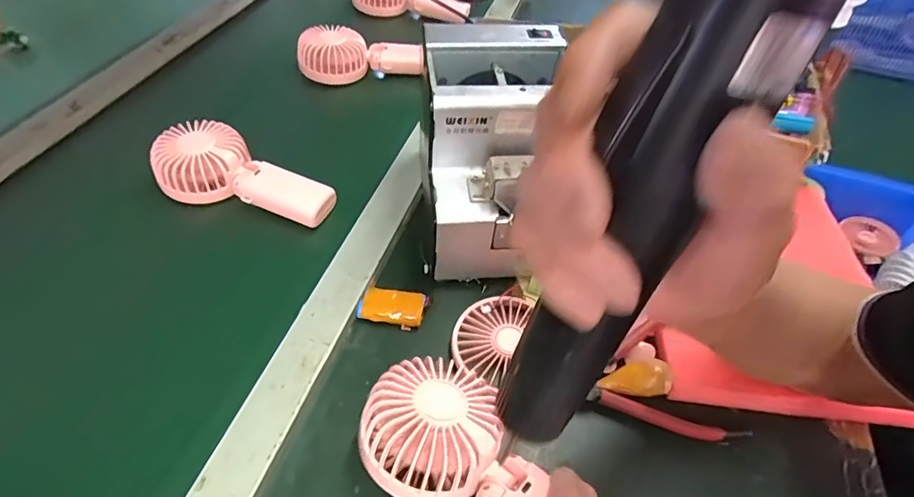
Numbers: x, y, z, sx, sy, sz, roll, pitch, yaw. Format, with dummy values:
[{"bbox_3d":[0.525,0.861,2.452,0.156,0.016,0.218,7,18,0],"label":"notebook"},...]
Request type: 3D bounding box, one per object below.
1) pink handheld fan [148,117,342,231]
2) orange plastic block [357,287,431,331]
[{"bbox_3d":[-0.207,-0.070,0.491,0.173,0.043,0.079,21,50,11],"label":"pink handheld fan"},{"bbox_3d":[-0.053,0.048,0.416,0.053,0.014,0.030,10,49,2],"label":"orange plastic block"}]

